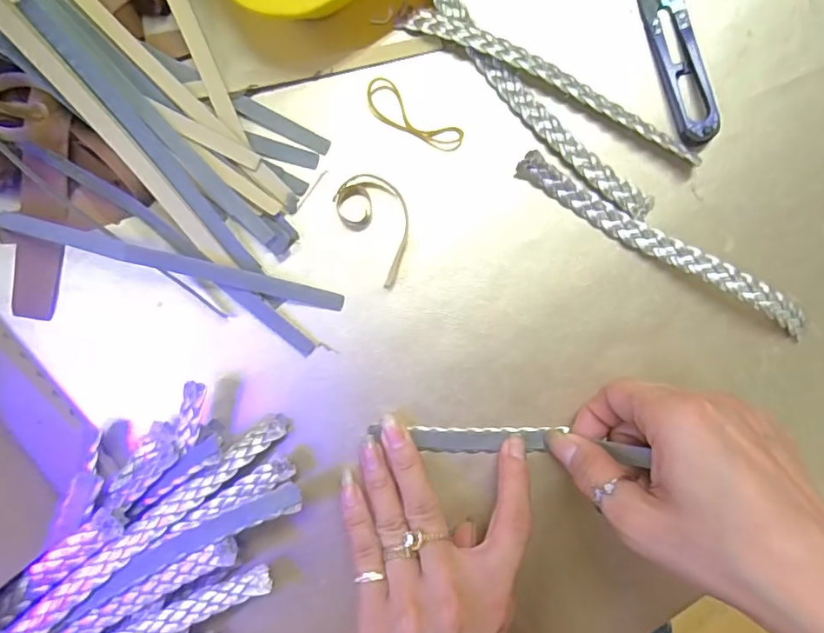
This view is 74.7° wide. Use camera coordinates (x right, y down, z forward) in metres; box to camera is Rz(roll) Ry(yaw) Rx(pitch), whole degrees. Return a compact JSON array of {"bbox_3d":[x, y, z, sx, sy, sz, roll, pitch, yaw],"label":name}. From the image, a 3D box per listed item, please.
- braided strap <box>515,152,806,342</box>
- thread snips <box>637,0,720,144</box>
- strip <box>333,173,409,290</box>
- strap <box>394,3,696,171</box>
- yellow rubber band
[{"bbox_3d":[0.128,-0.036,0.275,0.166,0.013,0.013,30,89,0],"label":"braided strap"},{"bbox_3d":[0.138,-0.138,0.278,0.023,0.009,0.098,-15,89,-1],"label":"thread snips"},{"bbox_3d":[-0.016,-0.048,0.280,0.032,0.005,0.057,-34,90,-1],"label":"strip"},{"bbox_3d":[0.070,-0.121,0.278,0.168,0.007,0.014,27,89,0],"label":"strap"},{"bbox_3d":[0.001,-0.103,0.280,0.054,0.006,0.018,34,89,0],"label":"yellow rubber band"}]

